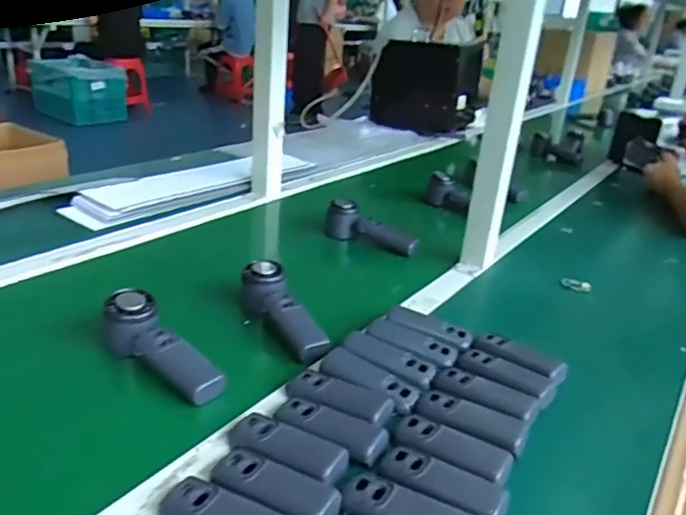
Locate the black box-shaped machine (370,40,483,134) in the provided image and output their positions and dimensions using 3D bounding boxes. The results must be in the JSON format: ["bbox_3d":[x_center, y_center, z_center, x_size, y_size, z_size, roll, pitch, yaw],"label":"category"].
[{"bbox_3d":[0.233,-0.494,1.763,0.318,0.260,0.067,13,24,17],"label":"black box-shaped machine"}]

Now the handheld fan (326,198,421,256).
[{"bbox_3d":[0.049,-0.050,0.976,0.161,0.057,0.039,17,25,25],"label":"handheld fan"}]

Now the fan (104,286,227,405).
[{"bbox_3d":[-0.185,0.096,0.614,0.158,0.051,0.048,34,34,24],"label":"fan"}]

